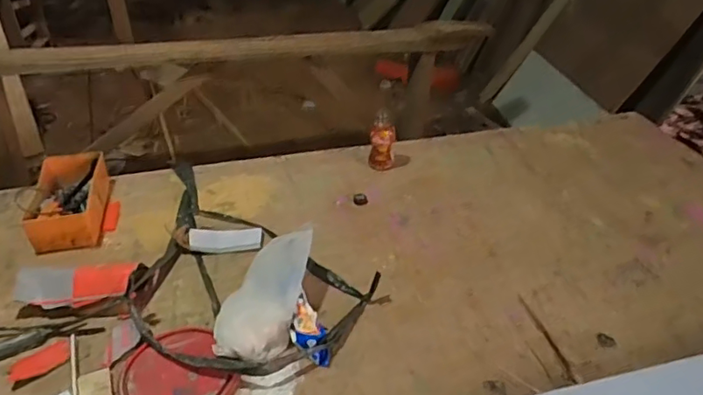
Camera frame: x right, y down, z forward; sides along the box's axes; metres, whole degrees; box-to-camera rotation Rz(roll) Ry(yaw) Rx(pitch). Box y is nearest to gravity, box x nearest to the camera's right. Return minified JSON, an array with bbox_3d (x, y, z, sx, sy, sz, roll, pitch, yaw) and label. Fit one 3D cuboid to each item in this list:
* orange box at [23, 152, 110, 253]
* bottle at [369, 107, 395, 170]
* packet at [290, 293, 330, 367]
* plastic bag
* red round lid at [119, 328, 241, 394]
[{"bbox_3d":[-0.582,0.006,1.162,0.140,0.087,0.237,-10,35,-13],"label":"orange box"},{"bbox_3d":[0.075,-0.131,1.315,0.057,0.132,0.058,-20,38,-27],"label":"bottle"},{"bbox_3d":[-0.068,0.214,0.891,0.052,0.024,0.116,-14,65,-20],"label":"packet"},{"bbox_3d":[-0.142,0.153,0.925,0.121,0.069,0.248,11,54,17],"label":"plastic bag"},{"bbox_3d":[-0.269,0.270,0.849,0.152,0.024,0.178,-21,39,-28],"label":"red round lid"}]

